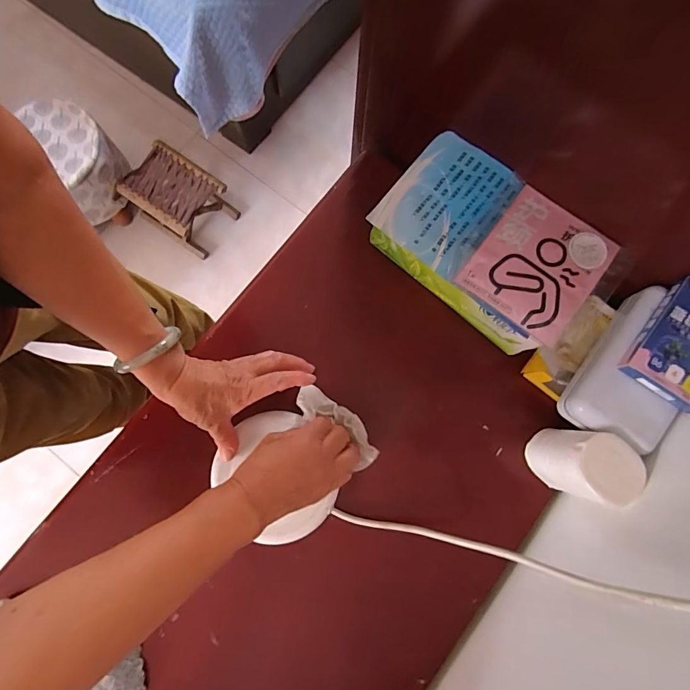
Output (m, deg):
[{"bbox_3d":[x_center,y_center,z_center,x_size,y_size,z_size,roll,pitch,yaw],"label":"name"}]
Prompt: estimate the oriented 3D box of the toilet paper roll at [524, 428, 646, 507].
[{"bbox_3d":[0.245,0.124,0.435,0.071,0.106,0.062,43,82,6],"label":"toilet paper roll"}]

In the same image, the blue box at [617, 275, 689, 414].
[{"bbox_3d":[0.330,0.000,0.393,0.077,0.028,0.108,36,81,5],"label":"blue box"}]

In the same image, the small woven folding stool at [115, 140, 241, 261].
[{"bbox_3d":[-0.478,-0.417,1.197,0.243,0.167,0.183,34,81,5],"label":"small woven folding stool"}]

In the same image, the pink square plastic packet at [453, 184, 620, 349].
[{"bbox_3d":[0.197,-0.083,0.422,0.116,0.014,0.130,37,81,5],"label":"pink square plastic packet"}]

